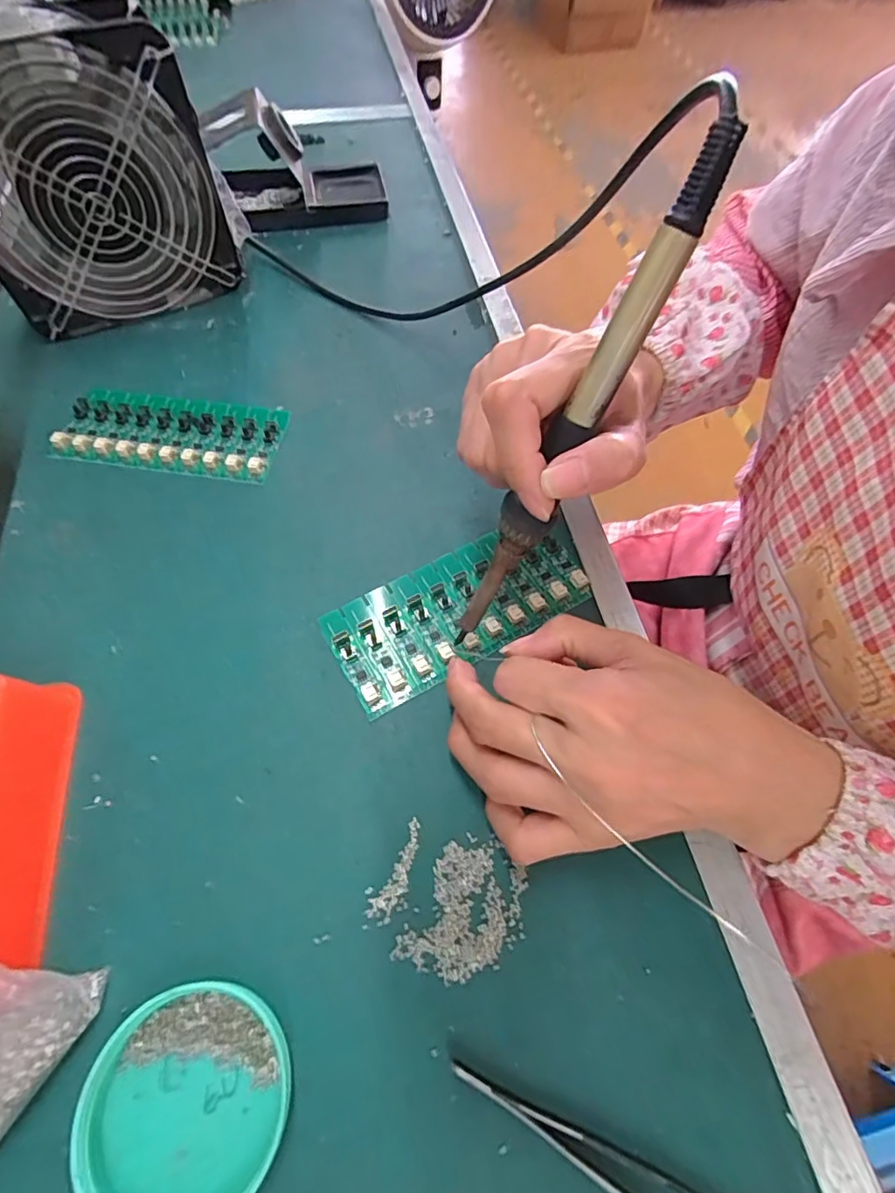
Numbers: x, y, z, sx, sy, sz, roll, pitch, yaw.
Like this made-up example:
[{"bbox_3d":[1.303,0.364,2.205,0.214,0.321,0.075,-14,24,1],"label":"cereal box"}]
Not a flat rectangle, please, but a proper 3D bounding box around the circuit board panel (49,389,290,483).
[{"bbox_3d":[-0.175,-0.106,0.342,0.134,0.007,0.062,7,60,2],"label":"circuit board panel"}]

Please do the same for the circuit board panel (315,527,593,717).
[{"bbox_3d":[0.006,0.004,0.285,0.135,0.006,0.062,-27,64,-15],"label":"circuit board panel"}]

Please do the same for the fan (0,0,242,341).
[{"bbox_3d":[-0.235,-0.269,0.351,0.153,0.155,0.061,-30,65,-17],"label":"fan"}]

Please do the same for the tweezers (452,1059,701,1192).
[{"bbox_3d":[0.054,0.190,0.179,0.114,0.013,0.015,25,63,12],"label":"tweezers"}]

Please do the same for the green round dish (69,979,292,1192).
[{"bbox_3d":[-0.089,0.173,0.184,0.066,0.016,0.065,1,60,-1],"label":"green round dish"}]

